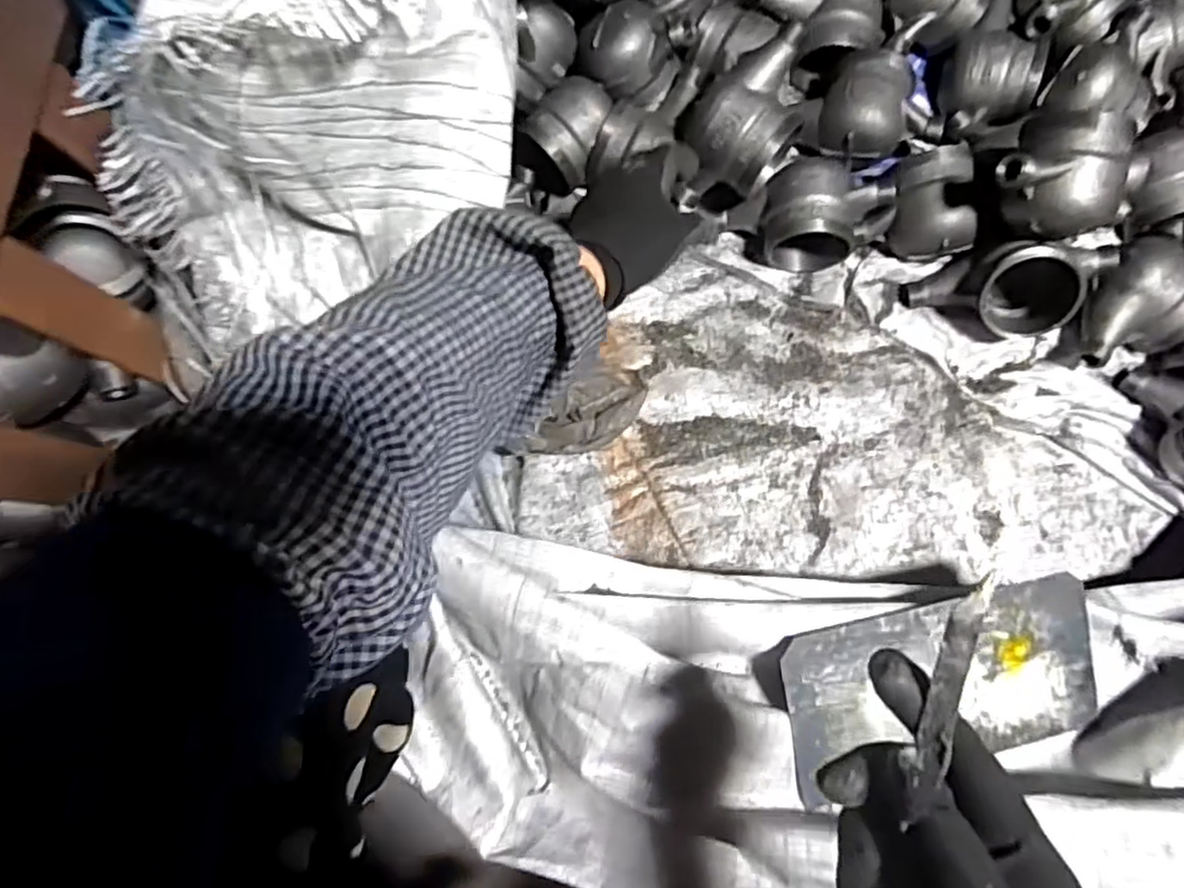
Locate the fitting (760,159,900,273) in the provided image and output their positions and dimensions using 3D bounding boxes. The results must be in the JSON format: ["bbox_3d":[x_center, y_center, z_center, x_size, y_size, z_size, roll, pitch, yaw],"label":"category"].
[{"bbox_3d":[0.214,-0.209,0.629,0.106,0.077,0.081,10,81,2],"label":"fitting"}]

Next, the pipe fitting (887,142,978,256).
[{"bbox_3d":[0.302,-0.215,0.611,0.062,0.064,0.094,-3,81,0],"label":"pipe fitting"}]

